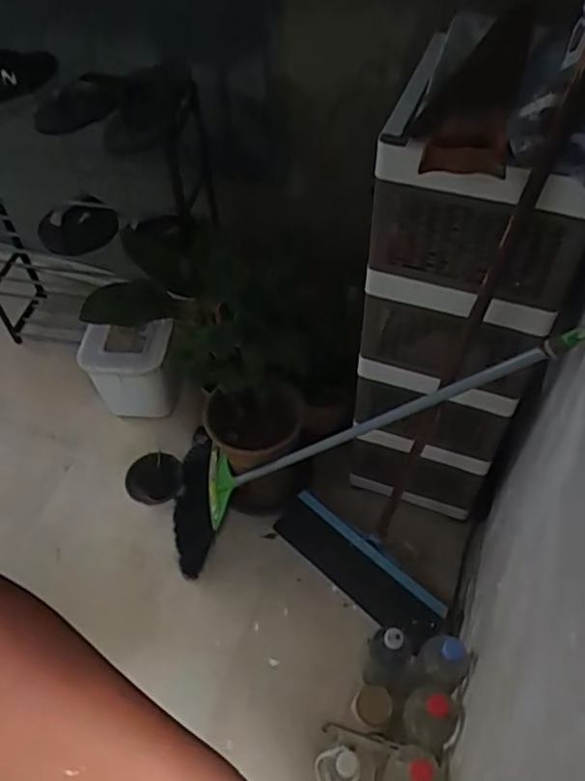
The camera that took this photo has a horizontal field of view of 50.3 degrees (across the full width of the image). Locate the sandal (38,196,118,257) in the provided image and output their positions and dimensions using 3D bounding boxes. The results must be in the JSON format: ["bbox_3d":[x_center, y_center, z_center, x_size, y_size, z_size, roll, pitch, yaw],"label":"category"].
[{"bbox_3d":[-0.492,-0.372,1.437,0.215,0.108,0.055,-9,46,31],"label":"sandal"}]

